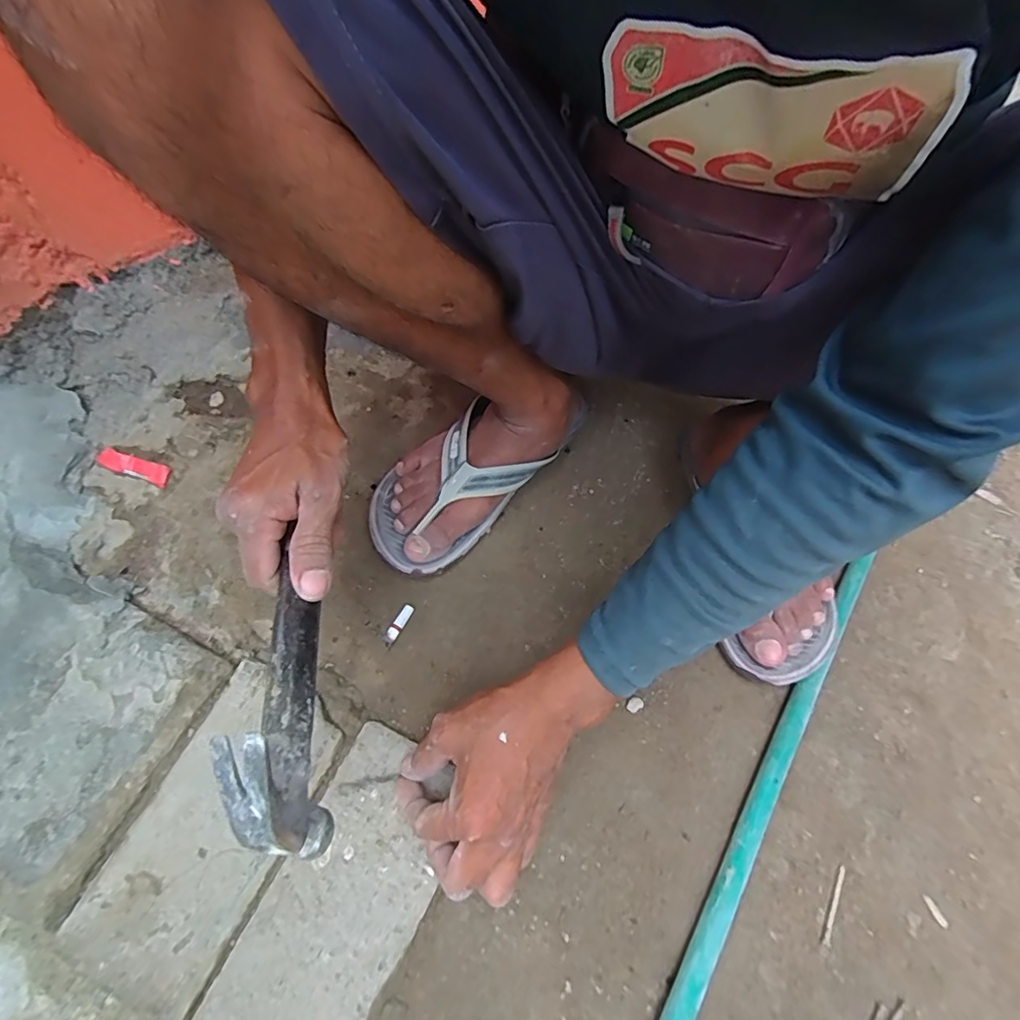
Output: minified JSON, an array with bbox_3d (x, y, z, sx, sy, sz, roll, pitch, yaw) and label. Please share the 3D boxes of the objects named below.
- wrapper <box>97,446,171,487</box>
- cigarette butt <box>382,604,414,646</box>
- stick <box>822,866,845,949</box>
[{"bbox_3d":[-0.371,-0.045,0.518,0.077,0.007,0.019,17,58,6],"label":"wrapper"},{"bbox_3d":[-0.095,0.098,0.455,0.010,0.005,0.038,23,59,10],"label":"cigarette butt"},{"bbox_3d":[0.224,0.272,0.364,0.005,0.004,0.053,30,60,14],"label":"stick"}]

